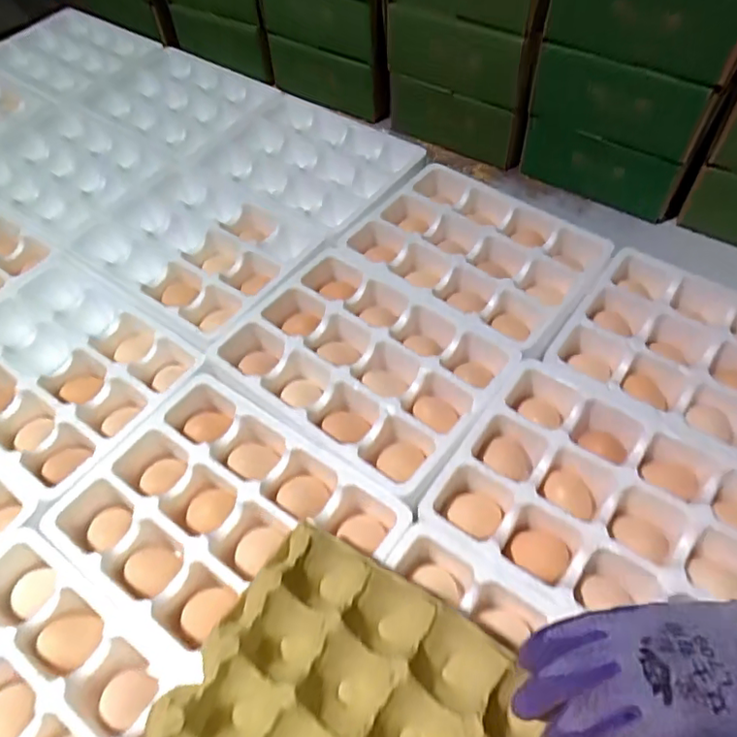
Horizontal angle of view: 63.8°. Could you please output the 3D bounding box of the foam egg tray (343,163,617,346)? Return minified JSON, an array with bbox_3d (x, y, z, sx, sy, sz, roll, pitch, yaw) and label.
[{"bbox_3d":[0.114,-0.127,0.650,0.247,0.043,0.208,29,61,22],"label":"foam egg tray"}]

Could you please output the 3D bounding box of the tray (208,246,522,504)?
[{"bbox_3d":[-0.006,-0.005,0.576,0.254,0.054,0.192,32,62,23],"label":"tray"}]

